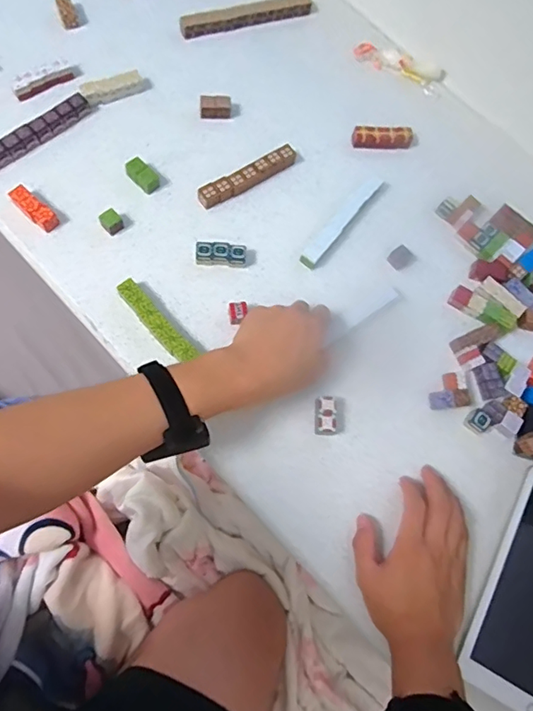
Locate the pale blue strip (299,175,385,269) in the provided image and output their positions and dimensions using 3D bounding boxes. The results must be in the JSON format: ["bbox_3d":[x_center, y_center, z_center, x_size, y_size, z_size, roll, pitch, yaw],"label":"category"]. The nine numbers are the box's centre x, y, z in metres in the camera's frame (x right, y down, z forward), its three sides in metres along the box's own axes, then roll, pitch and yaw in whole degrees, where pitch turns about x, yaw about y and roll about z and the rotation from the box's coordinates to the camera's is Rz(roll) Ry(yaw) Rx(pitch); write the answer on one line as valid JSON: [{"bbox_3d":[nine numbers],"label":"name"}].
[{"bbox_3d":[0.103,-0.178,0.657,0.019,0.021,0.170,39,72,7],"label":"pale blue strip"}]

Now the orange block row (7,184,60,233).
[{"bbox_3d":[-0.282,-0.178,0.618,0.063,0.022,0.022,40,72,7],"label":"orange block row"}]

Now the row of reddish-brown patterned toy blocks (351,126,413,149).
[{"bbox_3d":[0.163,-0.302,0.707,0.085,0.021,0.025,-2,72,-7],"label":"row of reddish-brown patterned toy blocks"}]

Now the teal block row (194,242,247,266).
[{"bbox_3d":[-0.056,-0.125,0.621,0.061,0.018,0.021,1,72,-6],"label":"teal block row"}]

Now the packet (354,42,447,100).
[{"bbox_3d":[0.198,-0.431,0.753,0.138,0.028,0.049,24,71,2],"label":"packet"}]

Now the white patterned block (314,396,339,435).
[{"bbox_3d":[0.068,0.068,0.573,0.027,0.020,0.040,2,72,-6],"label":"white patterned block"}]

